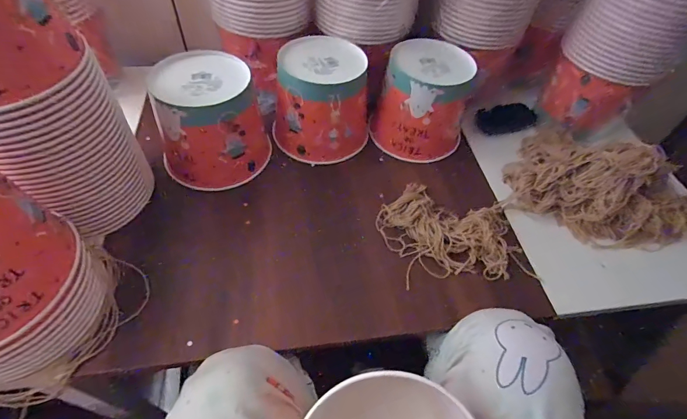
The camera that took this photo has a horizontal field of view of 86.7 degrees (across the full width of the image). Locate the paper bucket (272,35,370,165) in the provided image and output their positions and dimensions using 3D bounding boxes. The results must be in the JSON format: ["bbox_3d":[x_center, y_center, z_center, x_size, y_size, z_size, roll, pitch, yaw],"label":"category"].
[{"bbox_3d":[-0.034,-0.169,0.575,0.150,0.139,0.142,4,52,-2],"label":"paper bucket"}]

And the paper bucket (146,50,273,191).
[{"bbox_3d":[-0.186,-0.125,0.522,0.148,0.135,0.138,-11,54,-13],"label":"paper bucket"}]

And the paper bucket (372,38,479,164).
[{"bbox_3d":[0.133,-0.170,0.598,0.144,0.139,0.134,20,53,10],"label":"paper bucket"}]

